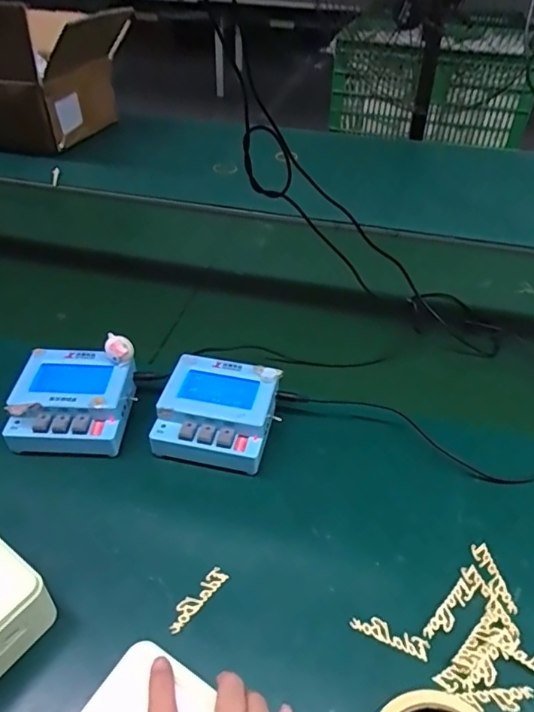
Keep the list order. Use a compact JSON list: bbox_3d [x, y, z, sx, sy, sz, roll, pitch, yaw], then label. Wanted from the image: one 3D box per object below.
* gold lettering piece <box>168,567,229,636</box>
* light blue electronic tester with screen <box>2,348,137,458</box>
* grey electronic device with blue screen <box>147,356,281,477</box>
[{"bbox_3d":[-0.053,0.182,0.397,0.013,0.004,0.055,29,48,28],"label":"gold lettering piece"},{"bbox_3d":[-0.186,0.040,0.506,0.103,0.048,0.107,3,55,1],"label":"light blue electronic tester with screen"},{"bbox_3d":[-0.046,0.055,0.503,0.100,0.050,0.096,10,42,9],"label":"grey electronic device with blue screen"}]

